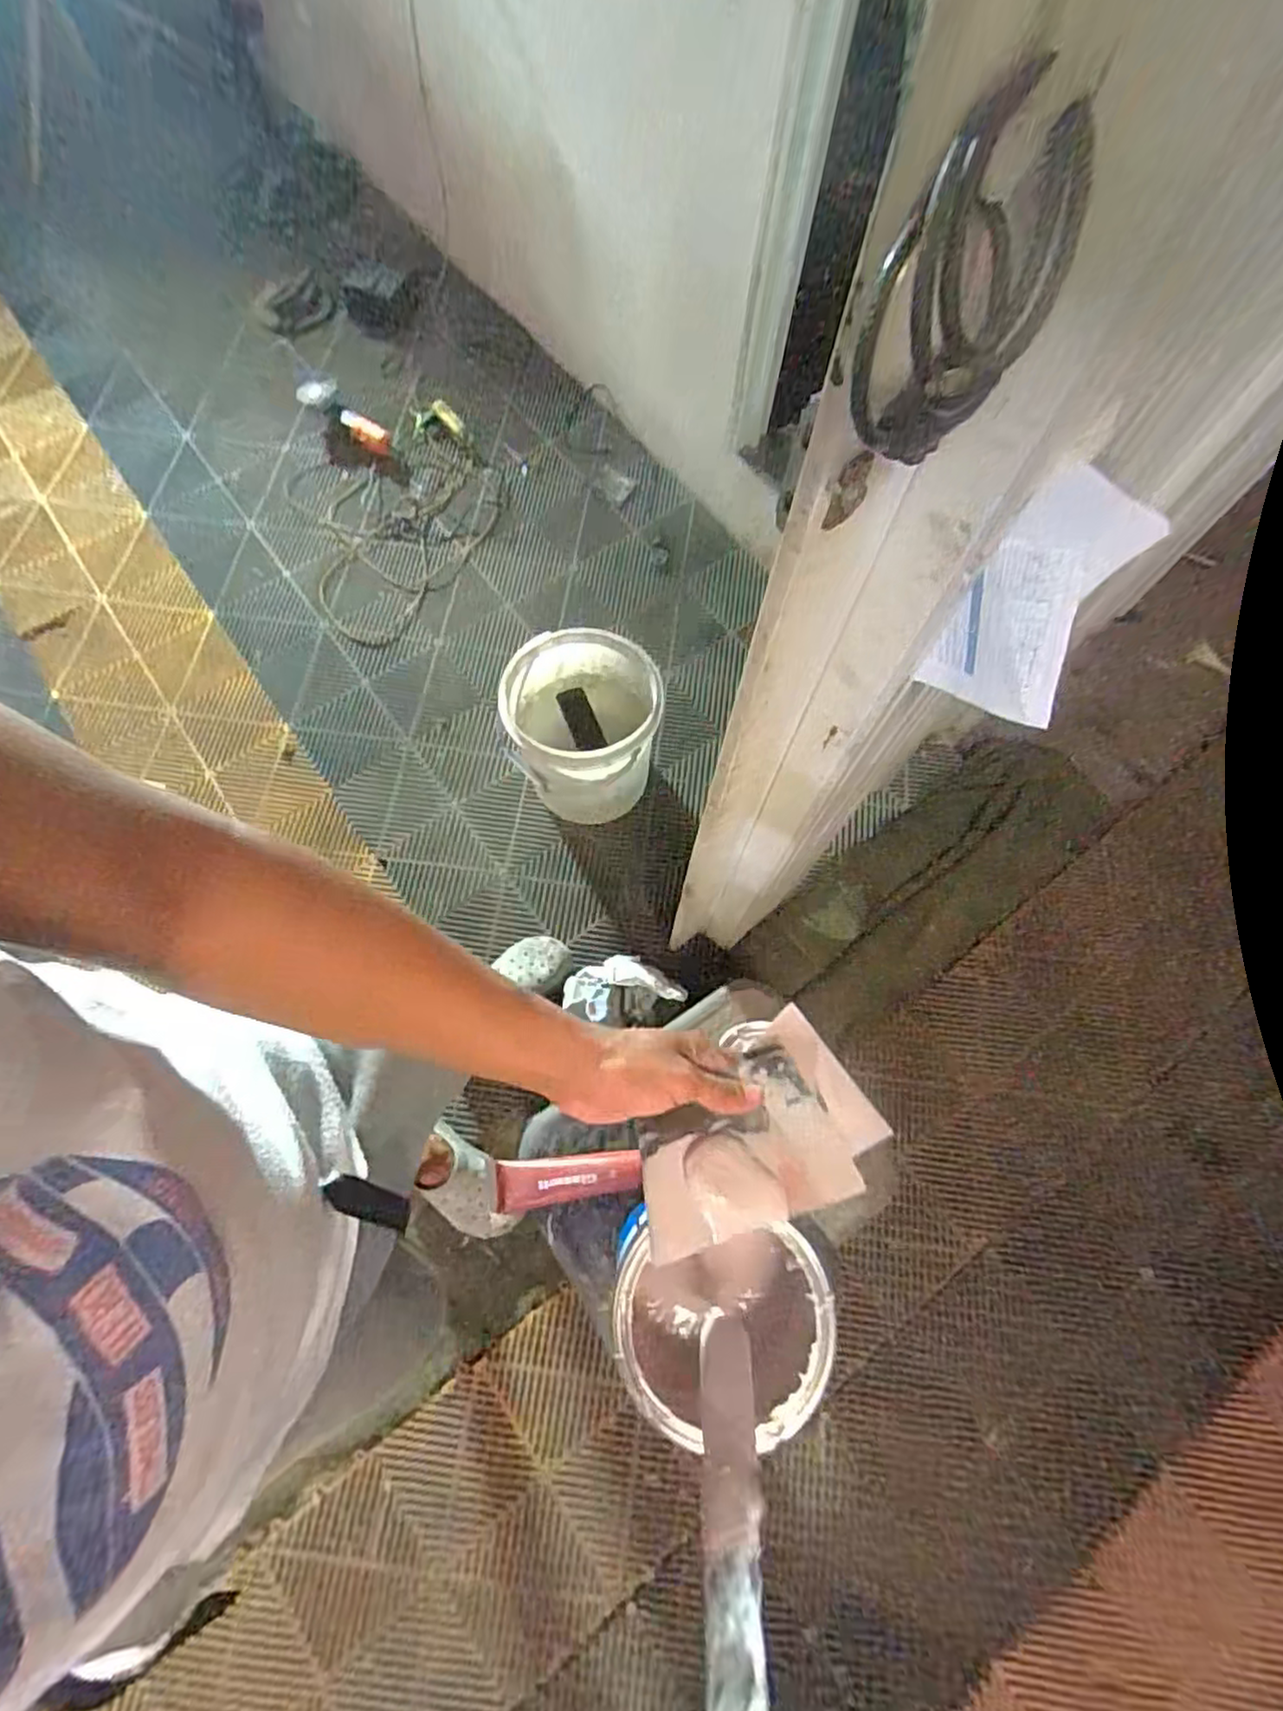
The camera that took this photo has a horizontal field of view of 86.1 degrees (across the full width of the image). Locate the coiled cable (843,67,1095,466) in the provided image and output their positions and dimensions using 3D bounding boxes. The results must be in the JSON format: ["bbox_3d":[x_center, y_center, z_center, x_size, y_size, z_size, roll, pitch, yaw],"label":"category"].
[{"bbox_3d":[0.135,-0.233,0.280,0.098,0.129,0.035,-40,76,-15],"label":"coiled cable"}]

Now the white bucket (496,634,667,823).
[{"bbox_3d":[-0.118,-0.245,1.419,0.289,0.330,0.302,0,70,0],"label":"white bucket"}]

